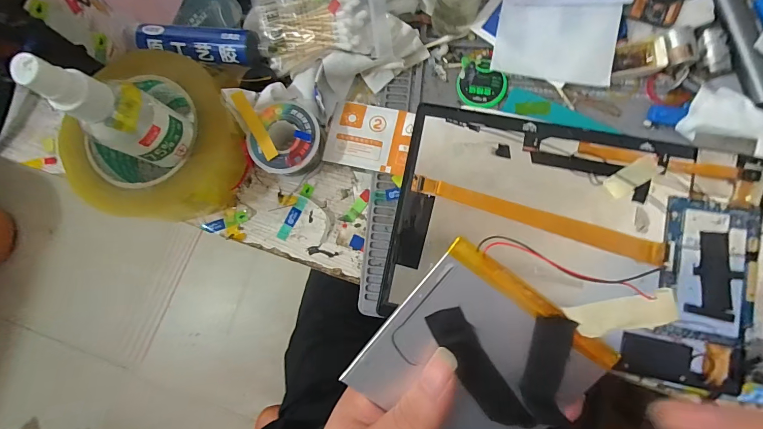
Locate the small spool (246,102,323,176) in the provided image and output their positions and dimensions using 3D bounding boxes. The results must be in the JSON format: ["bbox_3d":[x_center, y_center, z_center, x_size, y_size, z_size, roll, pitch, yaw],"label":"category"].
[{"bbox_3d":[-0.071,-0.055,0.279,0.049,0.034,0.052,-1,83,4],"label":"small spool"}]

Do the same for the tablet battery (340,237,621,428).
[{"bbox_3d":[0.046,0.074,0.177,0.094,0.004,0.093,36,102,-1],"label":"tablet battery"}]

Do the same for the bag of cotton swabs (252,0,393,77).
[{"bbox_3d":[-0.046,-0.151,0.264,0.098,0.018,0.078,-10,82,3],"label":"bag of cotton swabs"}]

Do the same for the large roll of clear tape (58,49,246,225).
[{"bbox_3d":[-0.162,-0.054,0.277,0.109,0.051,0.115,-1,83,4],"label":"large roll of clear tape"}]

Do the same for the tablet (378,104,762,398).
[{"bbox_3d":[0.129,0.016,0.255,0.237,0.015,0.153,12,84,6],"label":"tablet"}]

